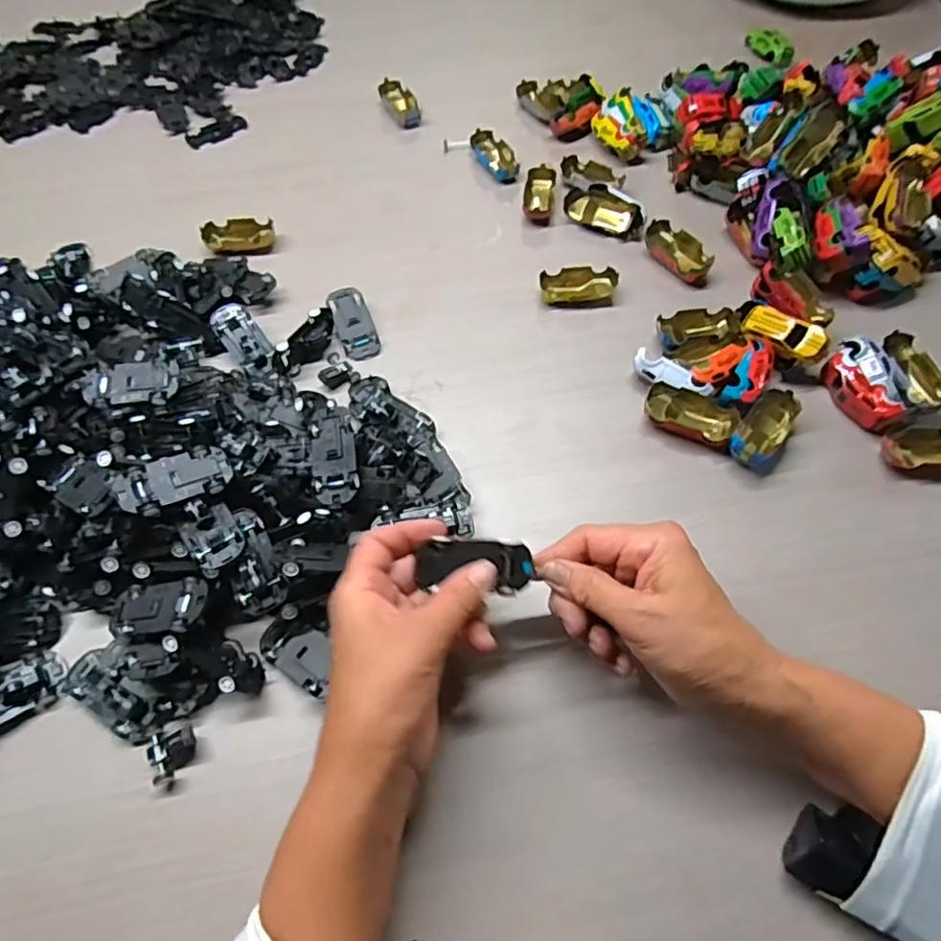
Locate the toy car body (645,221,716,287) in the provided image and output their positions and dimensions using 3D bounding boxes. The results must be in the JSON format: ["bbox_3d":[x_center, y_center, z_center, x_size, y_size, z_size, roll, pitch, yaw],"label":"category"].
[{"bbox_3d":[0.179,-0.188,0.533,0.031,0.020,0.067,-26,64,-13],"label":"toy car body"}]

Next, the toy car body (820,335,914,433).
[{"bbox_3d":[0.292,-0.063,0.457,0.040,0.036,0.068,-27,64,-14],"label":"toy car body"}]

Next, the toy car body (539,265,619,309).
[{"bbox_3d":[0.091,-0.155,0.517,0.064,0.016,0.035,-1,61,0],"label":"toy car body"}]

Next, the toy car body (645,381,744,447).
[{"bbox_3d":[0.160,-0.038,0.451,0.065,0.019,0.033,20,63,11],"label":"toy car body"}]

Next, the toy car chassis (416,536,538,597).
[{"bbox_3d":[0.002,0.053,0.338,0.061,0.014,0.029,5,83,-15],"label":"toy car chassis"}]

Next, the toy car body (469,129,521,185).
[{"bbox_3d":[0.025,-0.309,0.605,0.028,0.016,0.065,-29,64,-15],"label":"toy car body"}]

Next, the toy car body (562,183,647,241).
[{"bbox_3d":[0.124,-0.238,0.562,0.075,0.026,0.029,32,66,17],"label":"toy car body"}]

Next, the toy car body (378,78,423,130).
[{"bbox_3d":[-0.073,-0.389,0.650,0.030,0.015,0.060,-32,82,-16],"label":"toy car body"}]

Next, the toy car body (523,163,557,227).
[{"bbox_3d":[0.064,-0.259,0.577,0.028,0.017,0.061,5,61,4],"label":"toy car body"}]

